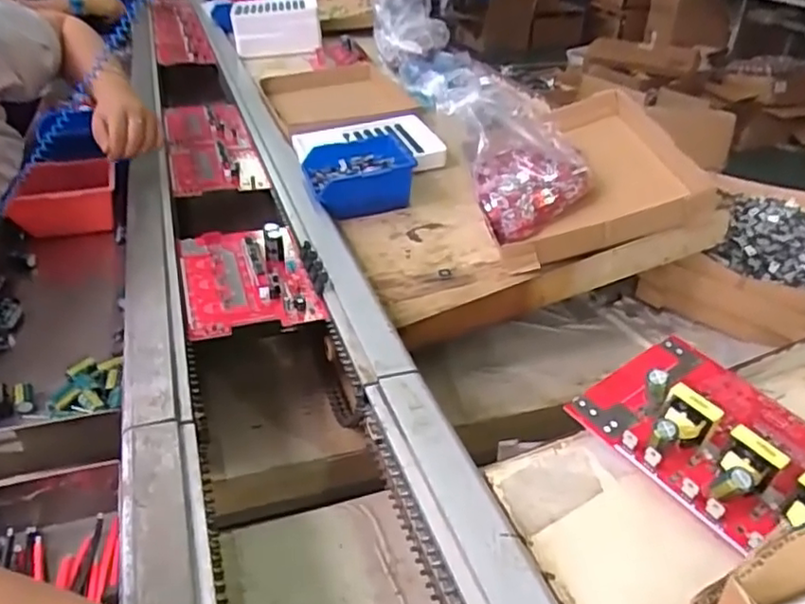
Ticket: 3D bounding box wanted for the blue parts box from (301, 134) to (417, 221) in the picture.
[{"bbox_3d":[-0.059,-0.165,0.853,0.140,0.066,0.127,-4,33,-9],"label":"blue parts box"}]

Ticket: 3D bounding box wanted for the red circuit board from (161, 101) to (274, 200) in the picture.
[{"bbox_3d":[-0.309,-0.258,1.030,0.129,0.023,0.371,-10,34,-17],"label":"red circuit board"}]

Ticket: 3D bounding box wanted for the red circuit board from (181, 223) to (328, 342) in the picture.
[{"bbox_3d":[-0.158,-0.033,0.672,0.136,0.031,0.187,-9,34,-16],"label":"red circuit board"}]

